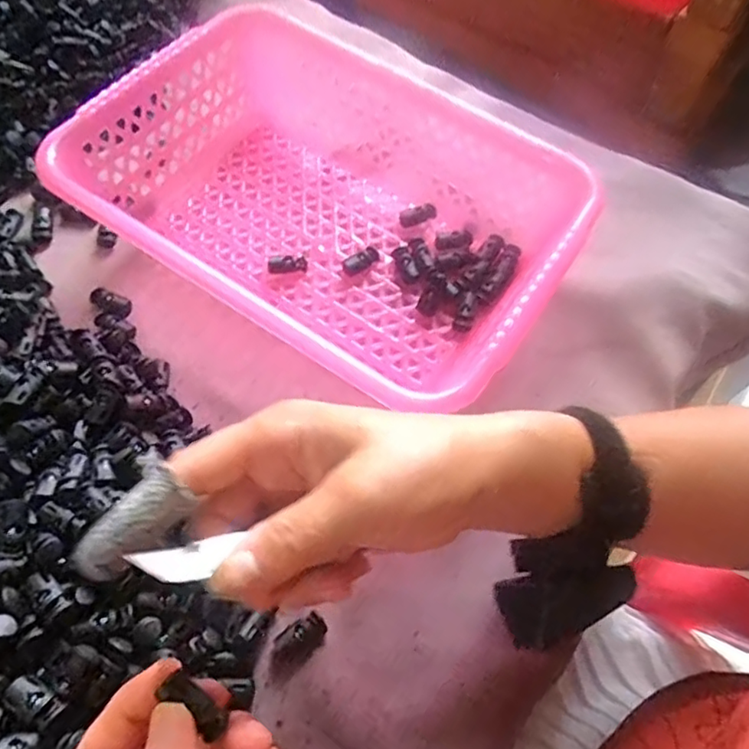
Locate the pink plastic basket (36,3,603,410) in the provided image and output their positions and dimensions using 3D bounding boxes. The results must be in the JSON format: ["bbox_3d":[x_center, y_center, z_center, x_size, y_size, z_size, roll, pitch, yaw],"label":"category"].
[{"bbox_3d":[-0.032,-0.105,0.405,0.301,0.082,0.210,31,64,15],"label":"pink plastic basket"}]

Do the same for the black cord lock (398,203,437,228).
[{"bbox_3d":[0.032,-0.118,0.453,0.028,0.011,0.012,-16,60,12],"label":"black cord lock"}]

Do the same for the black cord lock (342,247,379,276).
[{"bbox_3d":[-0.010,-0.080,0.431,0.026,0.013,0.011,-29,65,-4],"label":"black cord lock"}]

